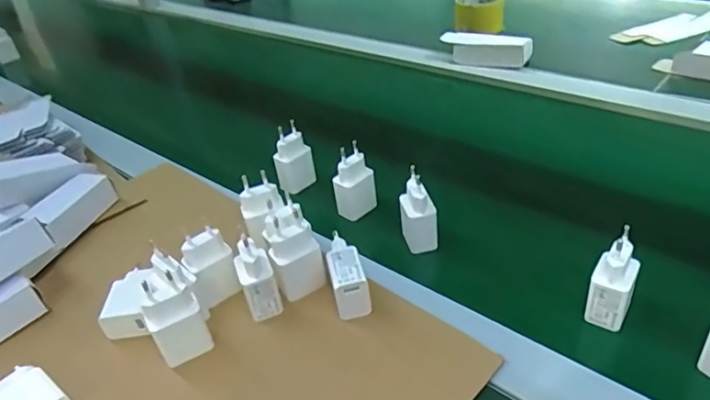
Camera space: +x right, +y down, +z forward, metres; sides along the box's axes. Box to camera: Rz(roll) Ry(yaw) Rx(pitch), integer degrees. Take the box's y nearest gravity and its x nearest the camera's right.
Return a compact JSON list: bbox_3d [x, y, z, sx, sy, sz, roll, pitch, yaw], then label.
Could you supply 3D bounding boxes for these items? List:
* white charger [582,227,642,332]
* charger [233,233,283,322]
[{"bbox_3d":[0.199,0.061,0.412,0.028,0.073,0.031,21,42,29],"label":"white charger"},{"bbox_3d":[-0.080,0.068,0.443,0.027,0.079,0.026,-17,38,-20],"label":"charger"}]

